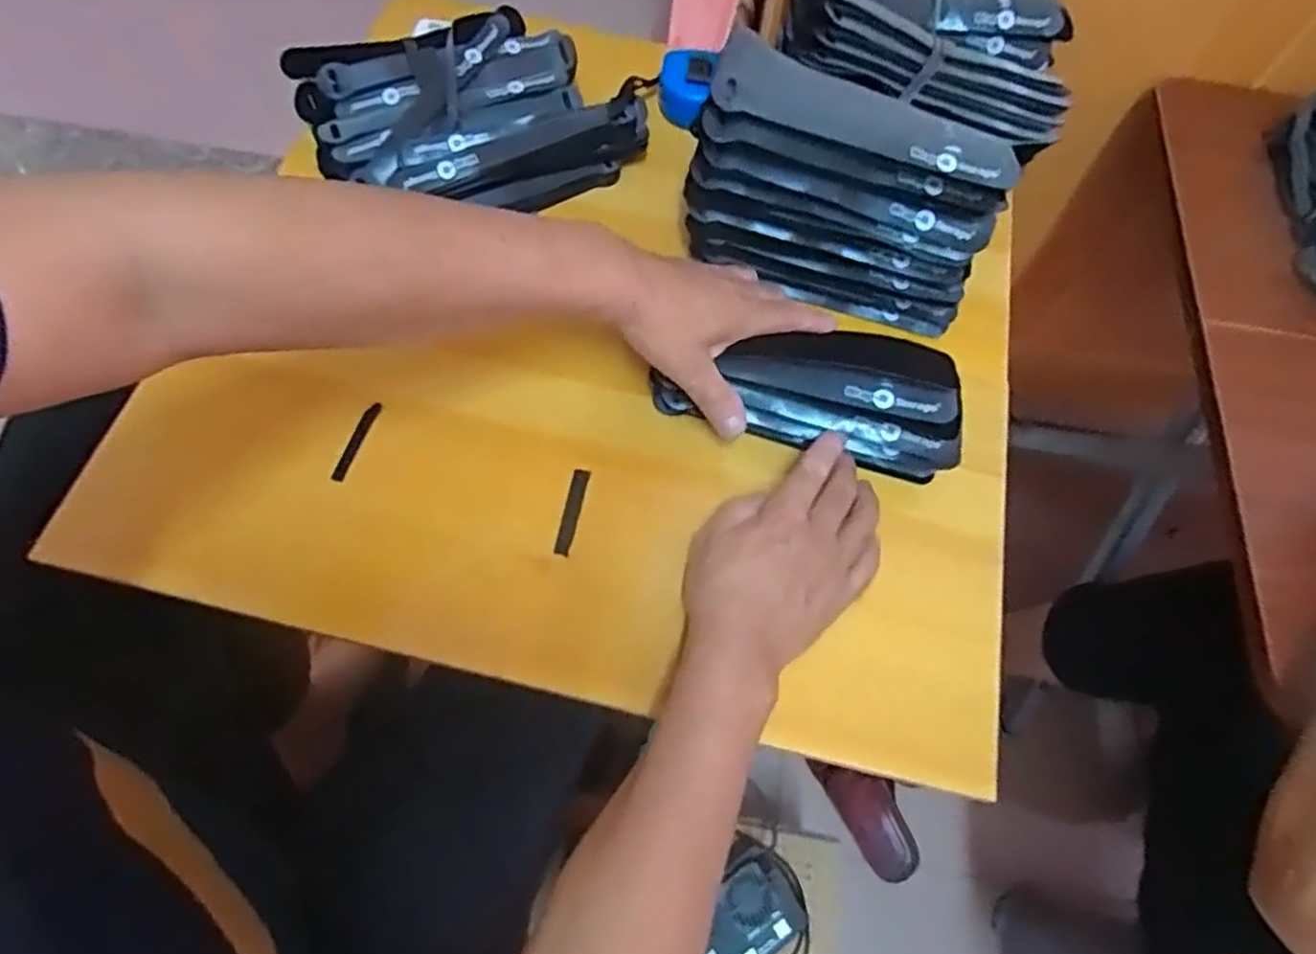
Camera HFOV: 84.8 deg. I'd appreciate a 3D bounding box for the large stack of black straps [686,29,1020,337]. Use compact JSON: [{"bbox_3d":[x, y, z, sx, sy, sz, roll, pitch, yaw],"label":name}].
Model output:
[{"bbox_3d":[0.132,-0.207,0.515,0.204,0.139,0.092,15,66,3],"label":"large stack of black straps"}]

